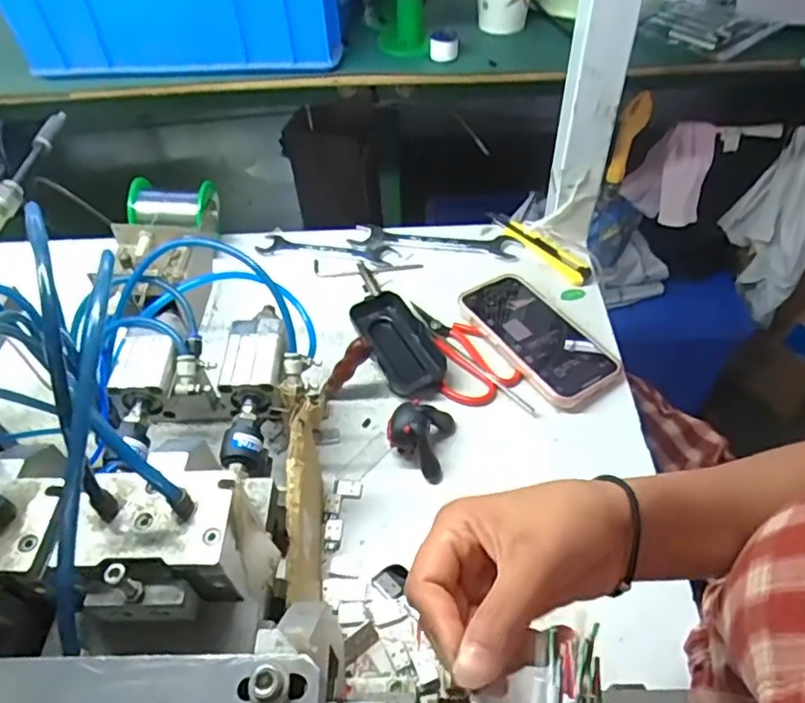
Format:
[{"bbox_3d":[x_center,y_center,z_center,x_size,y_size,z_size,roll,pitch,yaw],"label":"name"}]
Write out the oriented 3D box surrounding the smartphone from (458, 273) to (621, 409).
[{"bbox_3d":[0.122,-0.015,0.546,0.079,0.015,0.150,-29,54,-20],"label":"smartphone"}]

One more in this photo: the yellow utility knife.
[{"bbox_3d":[0.142,-0.112,0.635,0.027,0.012,0.140,-32,55,-22],"label":"yellow utility knife"}]

